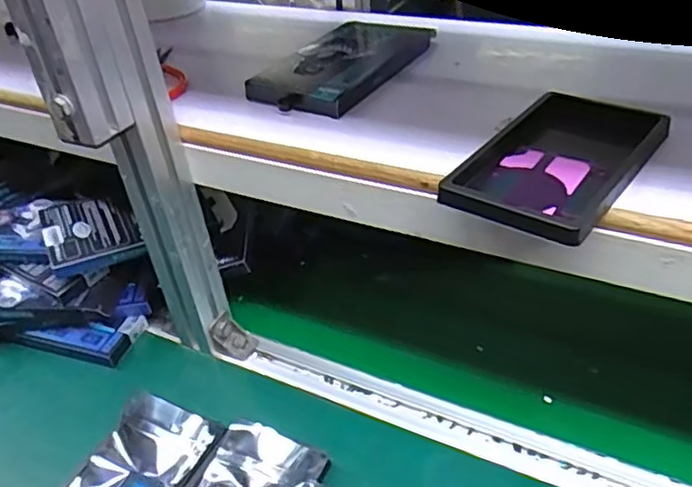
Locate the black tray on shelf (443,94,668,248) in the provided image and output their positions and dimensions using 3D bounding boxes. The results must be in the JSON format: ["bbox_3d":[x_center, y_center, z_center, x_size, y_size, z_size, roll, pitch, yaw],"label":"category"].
[{"bbox_3d":[0.145,-0.057,0.426,0.092,0.016,0.160,23,45,33],"label":"black tray on shelf"}]

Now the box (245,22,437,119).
[{"bbox_3d":[0.002,-0.166,0.582,0.093,0.020,0.186,20,43,31],"label":"box"}]

